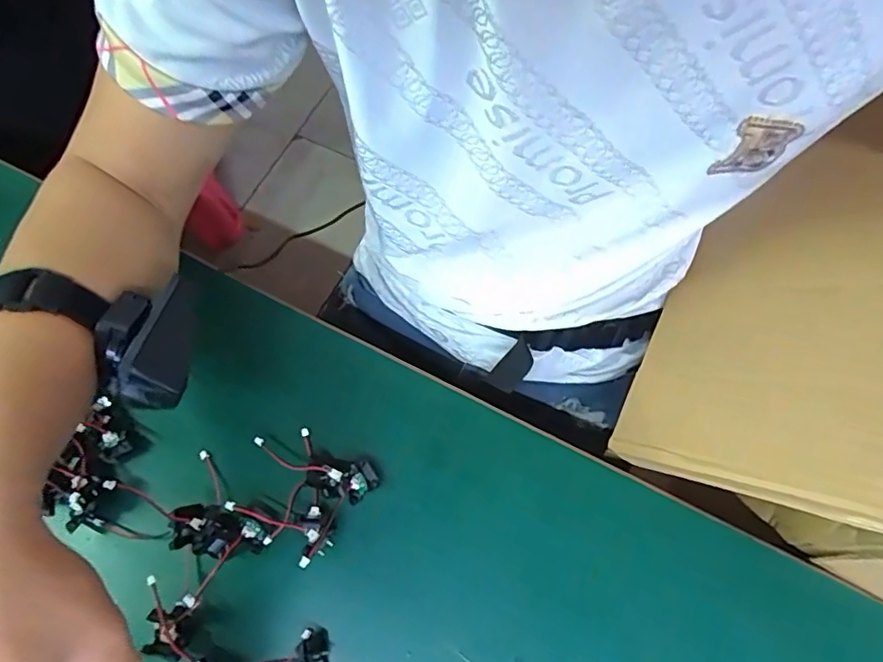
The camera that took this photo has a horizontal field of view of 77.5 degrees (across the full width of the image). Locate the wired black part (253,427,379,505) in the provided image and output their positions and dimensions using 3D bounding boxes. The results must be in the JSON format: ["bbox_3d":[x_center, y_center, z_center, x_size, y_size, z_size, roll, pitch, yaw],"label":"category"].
[{"bbox_3d":[-0.078,0.082,0.346,0.078,0.020,0.029,25,70,9],"label":"wired black part"}]

